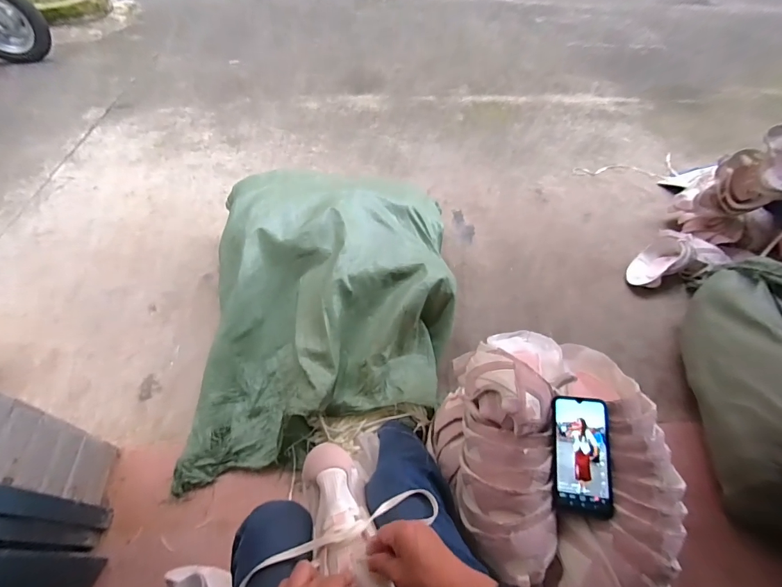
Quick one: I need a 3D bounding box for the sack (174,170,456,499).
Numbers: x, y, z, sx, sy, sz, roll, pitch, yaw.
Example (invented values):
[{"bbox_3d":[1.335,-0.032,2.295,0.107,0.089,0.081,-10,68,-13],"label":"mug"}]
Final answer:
[{"bbox_3d":[-0.164,0.034,1.032,0.655,0.266,0.841,0,53,-2],"label":"sack"}]

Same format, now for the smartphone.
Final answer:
[{"bbox_3d":[0.290,0.246,0.562,0.080,0.016,0.165,0,72,16],"label":"smartphone"}]

